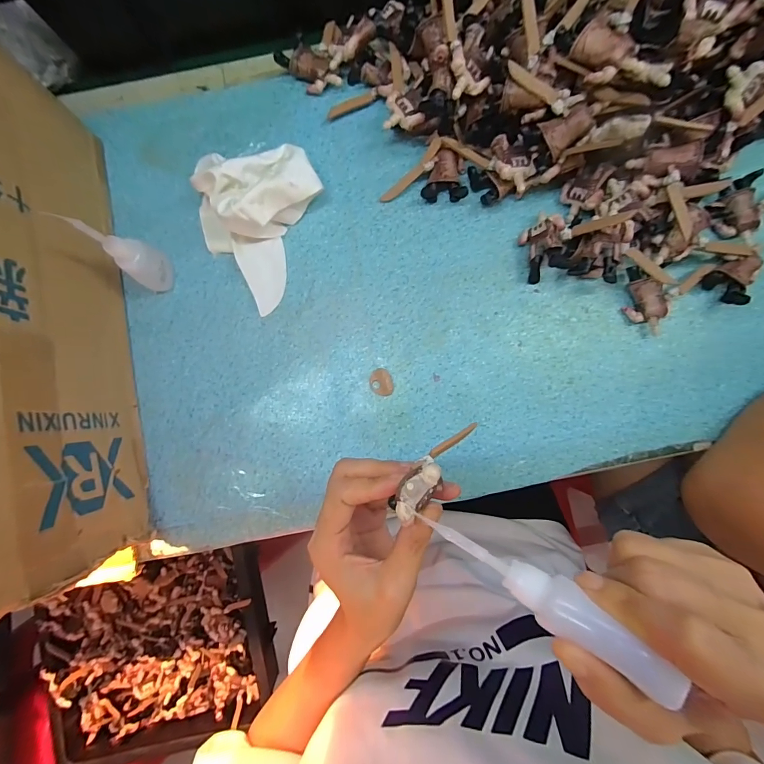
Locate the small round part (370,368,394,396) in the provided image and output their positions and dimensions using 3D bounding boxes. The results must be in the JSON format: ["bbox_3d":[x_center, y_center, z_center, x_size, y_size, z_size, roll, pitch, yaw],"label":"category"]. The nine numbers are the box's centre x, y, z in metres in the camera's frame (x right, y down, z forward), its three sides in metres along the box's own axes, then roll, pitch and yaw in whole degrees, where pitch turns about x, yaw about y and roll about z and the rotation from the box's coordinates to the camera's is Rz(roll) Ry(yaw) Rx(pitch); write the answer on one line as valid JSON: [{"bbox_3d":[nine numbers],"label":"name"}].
[{"bbox_3d":[0.000,0.000,0.323,0.020,0.009,0.024,-2,85,1],"label":"small round part"}]

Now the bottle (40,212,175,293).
[{"bbox_3d":[-0.204,-0.102,0.287,0.032,0.101,0.030,0,85,1],"label":"bottle"}]

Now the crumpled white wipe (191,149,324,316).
[{"bbox_3d":[-0.118,-0.143,0.317,0.101,0.040,0.133,25,87,2],"label":"crumpled white wipe"}]

